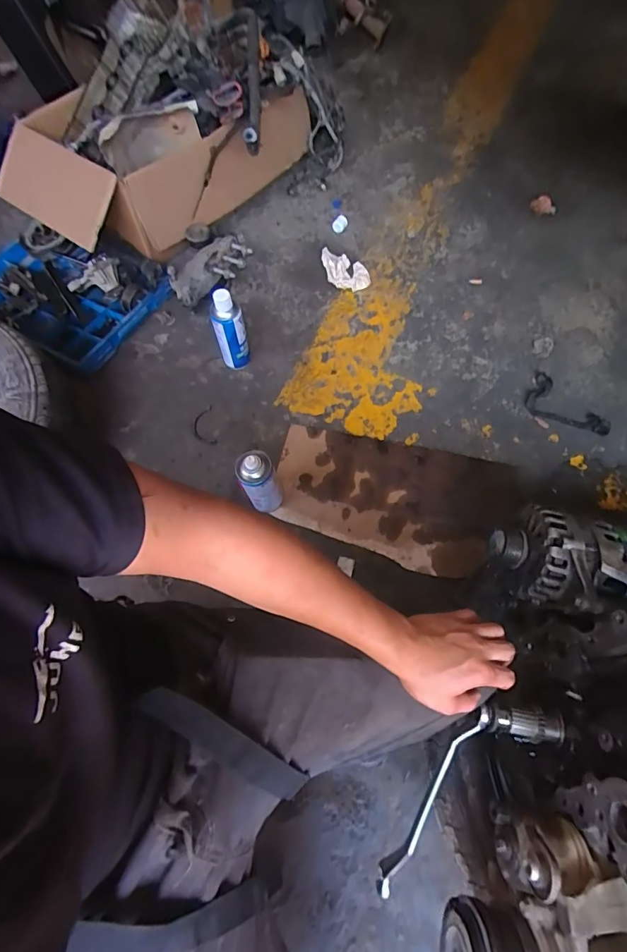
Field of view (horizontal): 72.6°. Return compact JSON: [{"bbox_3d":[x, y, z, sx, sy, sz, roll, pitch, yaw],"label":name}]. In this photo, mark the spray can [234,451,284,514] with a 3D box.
[{"bbox_3d":[-0.096,0.017,0.788,0.064,0.183,0.068,-1,66,1],"label":"spray can"}]

